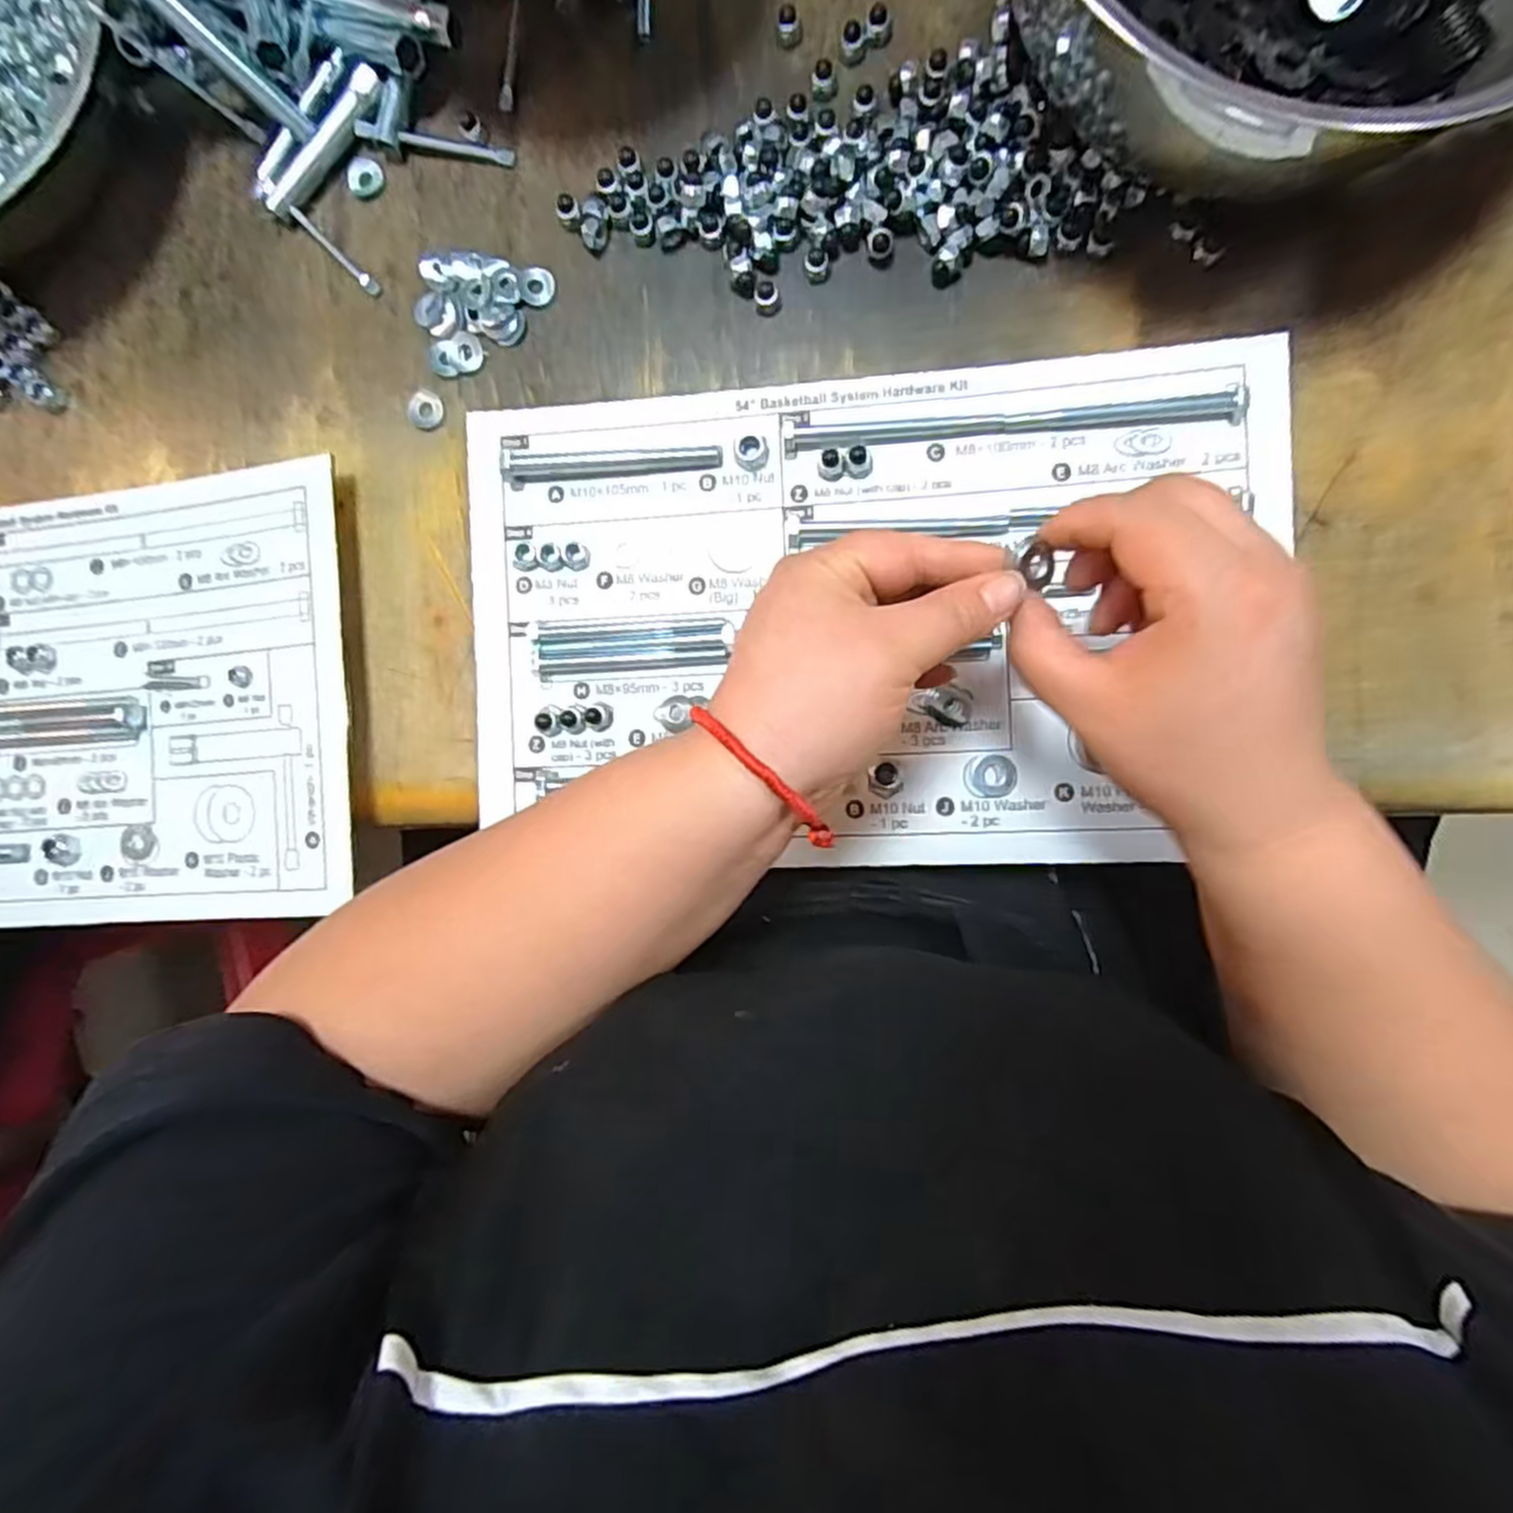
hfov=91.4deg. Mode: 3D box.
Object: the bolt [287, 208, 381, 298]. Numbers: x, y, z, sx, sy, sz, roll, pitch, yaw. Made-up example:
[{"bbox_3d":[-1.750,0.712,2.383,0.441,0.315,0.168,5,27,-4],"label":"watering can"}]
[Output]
[{"bbox_3d":[-0.228,-0.273,0.400,0.007,0.007,0.064,-45,85,5],"label":"bolt"}]

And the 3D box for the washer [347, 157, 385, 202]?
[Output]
[{"bbox_3d":[-0.212,-0.313,0.400,0.019,0.004,0.020,0,90,7],"label":"washer"}]

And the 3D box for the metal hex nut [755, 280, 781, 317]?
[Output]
[{"bbox_3d":[0.005,-0.229,0.368,0.012,0.011,0.013,-10,89,7],"label":"metal hex nut"}]

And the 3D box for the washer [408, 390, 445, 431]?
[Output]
[{"bbox_3d":[-0.177,-0.186,0.395,0.019,0.004,0.021,-45,85,5],"label":"washer"}]

